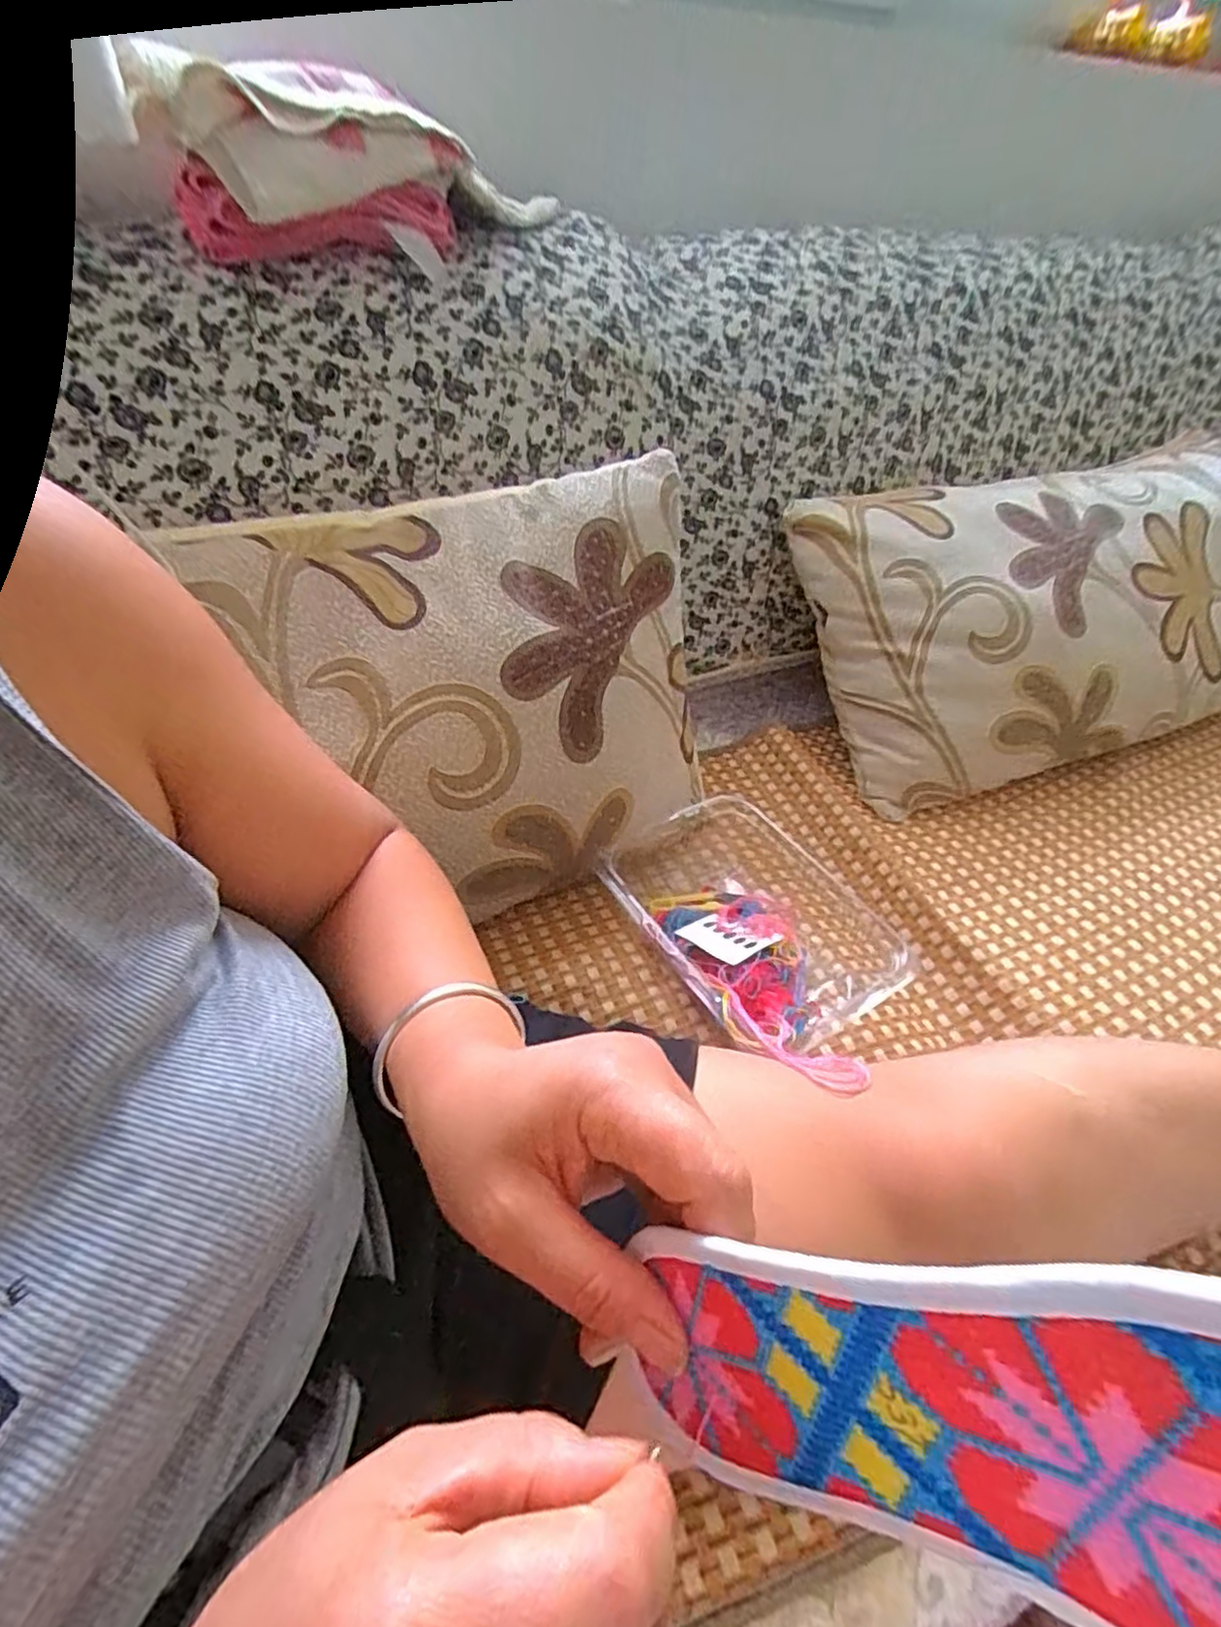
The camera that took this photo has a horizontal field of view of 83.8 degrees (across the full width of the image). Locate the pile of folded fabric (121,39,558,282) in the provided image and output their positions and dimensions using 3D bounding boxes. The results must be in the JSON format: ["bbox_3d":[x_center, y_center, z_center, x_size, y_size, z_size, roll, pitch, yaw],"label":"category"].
[{"bbox_3d":[-0.187,-0.497,0.525,0.105,0.102,0.279,32,53,27],"label":"pile of folded fabric"}]

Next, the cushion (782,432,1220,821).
[{"bbox_3d":[0.511,-0.238,0.768,0.612,0.120,0.345,-19,87,-13],"label":"cushion"}]

